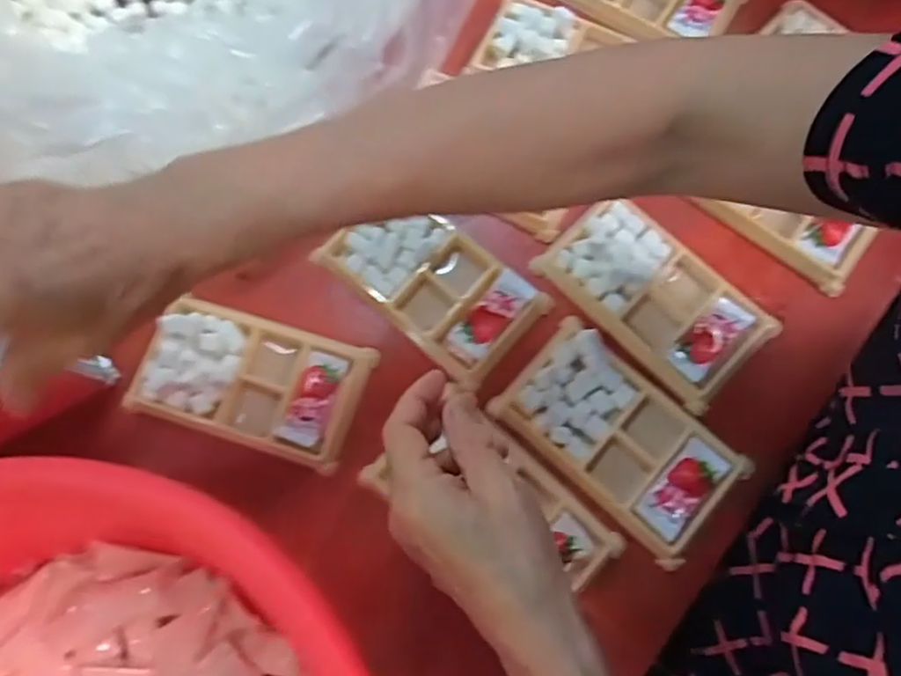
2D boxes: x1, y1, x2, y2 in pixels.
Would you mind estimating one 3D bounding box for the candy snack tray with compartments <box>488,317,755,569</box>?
[{"bbox_3d":[0.100,0.057,0.400,0.136,0.015,0.080,41,78,12],"label":"candy snack tray with compartments"}]

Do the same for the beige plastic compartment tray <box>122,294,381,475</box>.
[{"bbox_3d":[-0.122,0.025,0.416,0.133,0.014,0.078,17,74,6],"label":"beige plastic compartment tray"}]

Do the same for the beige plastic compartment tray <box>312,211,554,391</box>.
[{"bbox_3d":[-0.012,-0.035,0.427,0.134,0.011,0.075,36,77,11],"label":"beige plastic compartment tray"}]

